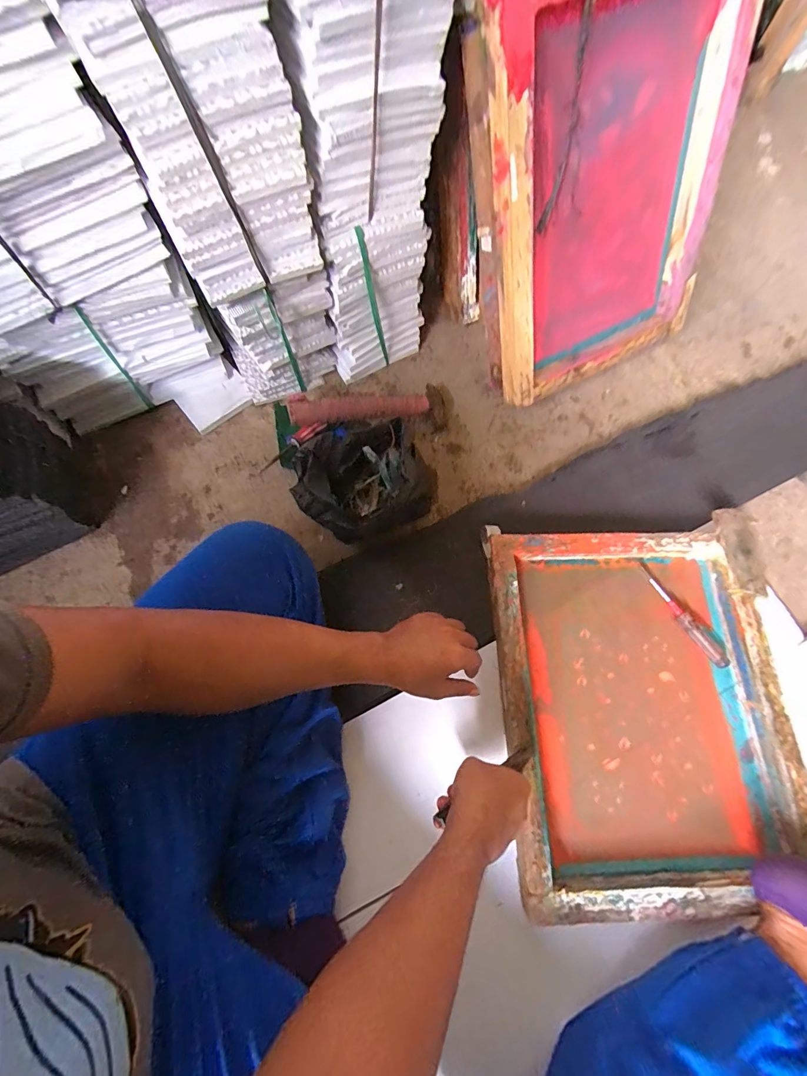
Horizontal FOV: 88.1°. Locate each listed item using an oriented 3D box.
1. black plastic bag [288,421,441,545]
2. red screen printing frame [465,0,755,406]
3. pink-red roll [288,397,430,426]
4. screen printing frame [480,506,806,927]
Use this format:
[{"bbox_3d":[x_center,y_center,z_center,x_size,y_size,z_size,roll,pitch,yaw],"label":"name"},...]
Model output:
[{"bbox_3d":[-0.055,-0.086,0.647,0.209,0.123,0.157,-32,73,-9],"label":"black plastic bag"},{"bbox_3d":[0.293,-0.494,0.619,0.376,0.493,0.082,-29,48,-8],"label":"red screen printing frame"},{"bbox_3d":[-0.068,-0.219,0.708,0.239,0.031,0.038,-10,70,-18],"label":"pink-red roll"},{"bbox_3d":[0.314,0.212,0.560,0.359,0.060,0.450,-2,71,1],"label":"screen printing frame"}]

